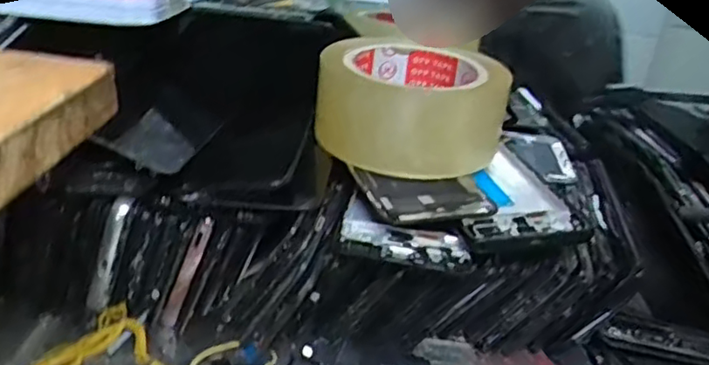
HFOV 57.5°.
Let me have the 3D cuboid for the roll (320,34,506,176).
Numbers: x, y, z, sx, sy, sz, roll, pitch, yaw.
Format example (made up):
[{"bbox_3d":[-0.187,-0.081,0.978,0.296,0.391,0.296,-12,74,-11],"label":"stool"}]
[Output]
[{"bbox_3d":[0.031,-0.048,0.387,0.090,0.057,0.092,6,25,-3],"label":"roll"}]

